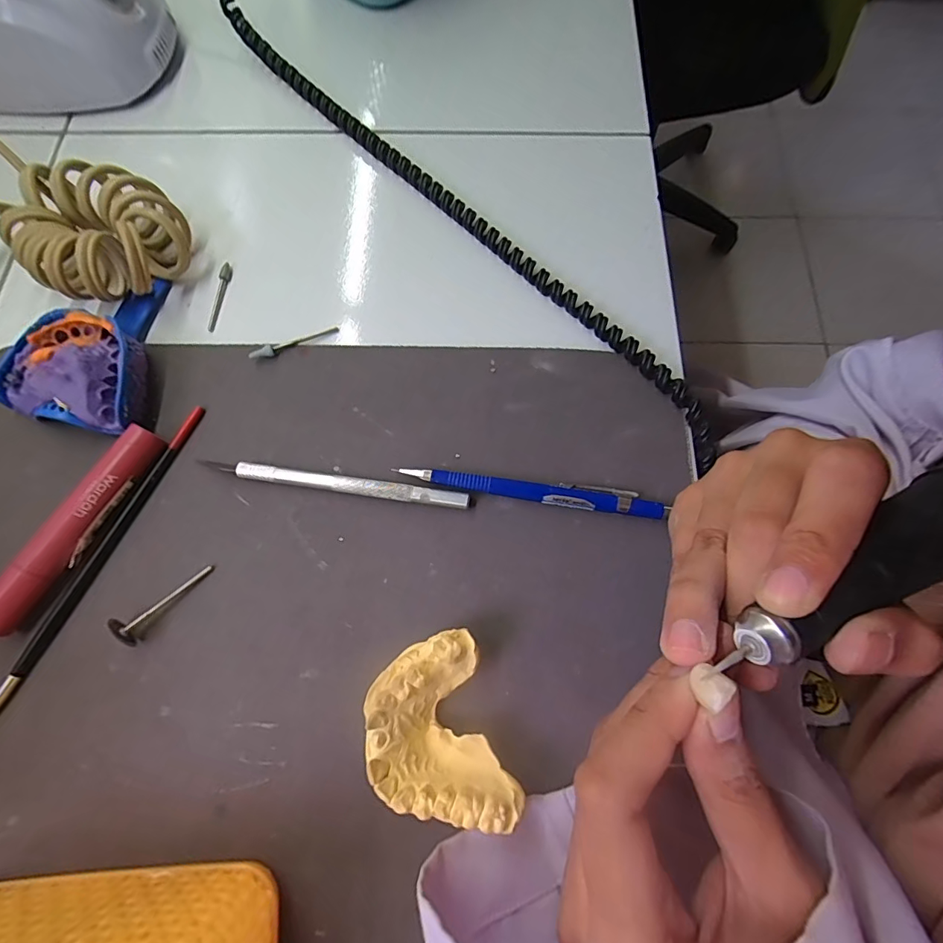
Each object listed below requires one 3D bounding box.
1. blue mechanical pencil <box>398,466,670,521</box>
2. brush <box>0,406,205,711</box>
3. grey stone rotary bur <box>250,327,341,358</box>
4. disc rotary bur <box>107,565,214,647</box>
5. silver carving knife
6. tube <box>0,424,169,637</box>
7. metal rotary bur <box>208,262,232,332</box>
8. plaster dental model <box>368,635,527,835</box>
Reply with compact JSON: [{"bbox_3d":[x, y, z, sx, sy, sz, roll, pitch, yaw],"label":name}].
[{"bbox_3d":[0.030,0.009,0.218,0.127,0.009,0.013,8,73,3],"label":"blue mechanical pencil"},{"bbox_3d":[-0.179,0.042,0.212,0.007,0.005,0.171,23,74,8],"label":"brush"},{"bbox_3d":[-0.097,-0.072,0.246,0.048,0.006,0.006,-25,74,-7],"label":"grey stone rotary bur"},{"bbox_3d":[-0.138,0.061,0.203,0.043,0.012,0.014,-33,75,-10],"label":"disc rotary bur"},{"bbox_3d":[-0.067,0.005,0.221,0.133,0.007,0.010,8,73,3],"label":"silver carving knife"},{"bbox_3d":[-0.184,0.026,0.210,0.014,0.020,0.104,26,74,8],"label":"tube"},{"bbox_3d":[-0.146,-0.102,0.259,0.005,0.004,0.044,6,72,2],"label":"metal rotary bur"},{"bbox_3d":[-0.015,0.104,0.180,0.049,0.026,0.065,-18,73,-5],"label":"plaster dental model"}]

